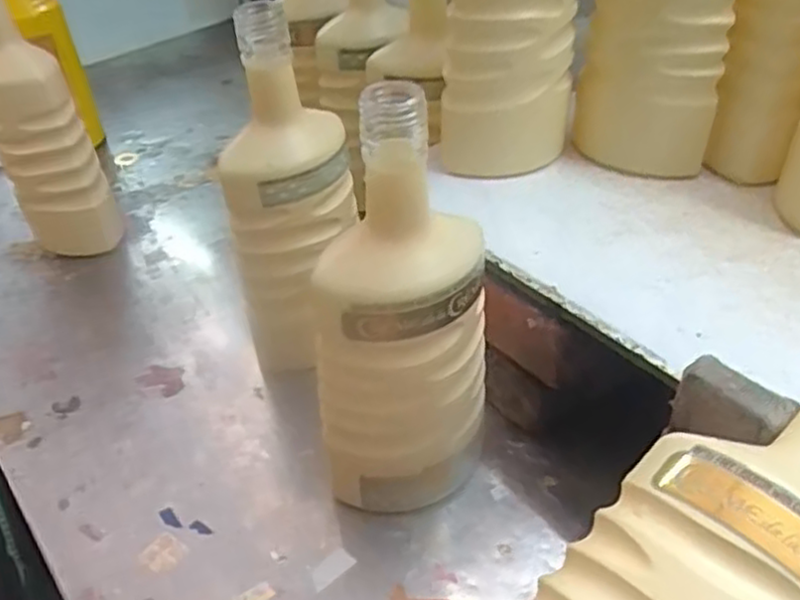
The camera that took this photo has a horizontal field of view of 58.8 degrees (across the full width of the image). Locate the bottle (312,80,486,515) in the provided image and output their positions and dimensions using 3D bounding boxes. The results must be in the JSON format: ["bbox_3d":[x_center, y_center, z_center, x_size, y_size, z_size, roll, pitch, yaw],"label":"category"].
[{"bbox_3d":[0.002,0.017,0.383,0.081,0.248,0.077,8,41,14],"label":"bottle"}]

